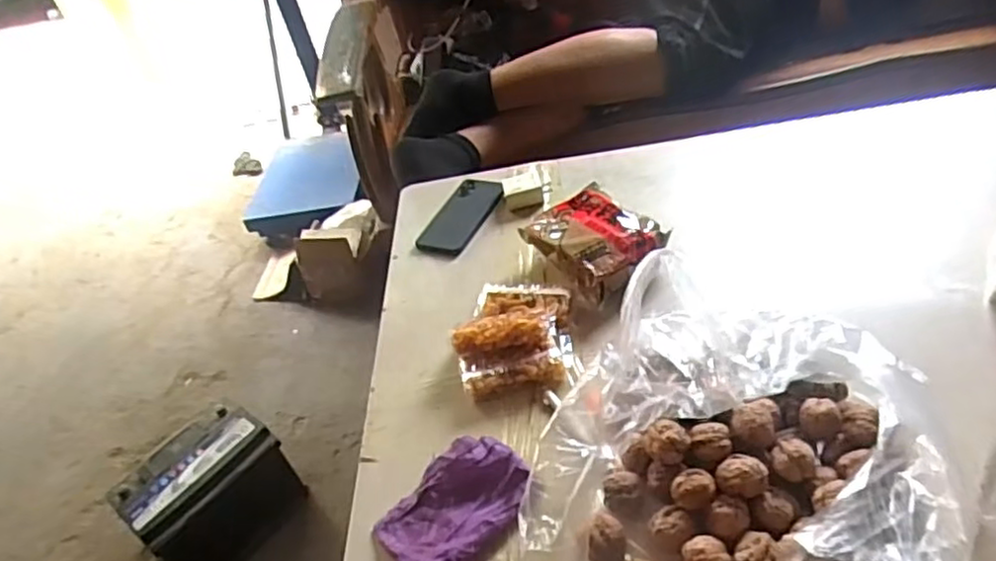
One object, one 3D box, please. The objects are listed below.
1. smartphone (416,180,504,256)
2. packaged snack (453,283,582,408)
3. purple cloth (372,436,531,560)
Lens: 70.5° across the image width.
[{"bbox_3d":[-0.053,-0.094,1.016,0.075,0.012,0.156,19,53,26],"label":"smartphone"},{"bbox_3d":[0.020,0.062,0.808,0.136,0.066,0.160,-1,44,15],"label":"packaged snack"},{"bbox_3d":[-0.046,0.223,0.669,0.113,0.042,0.164,25,55,35],"label":"purple cloth"}]

